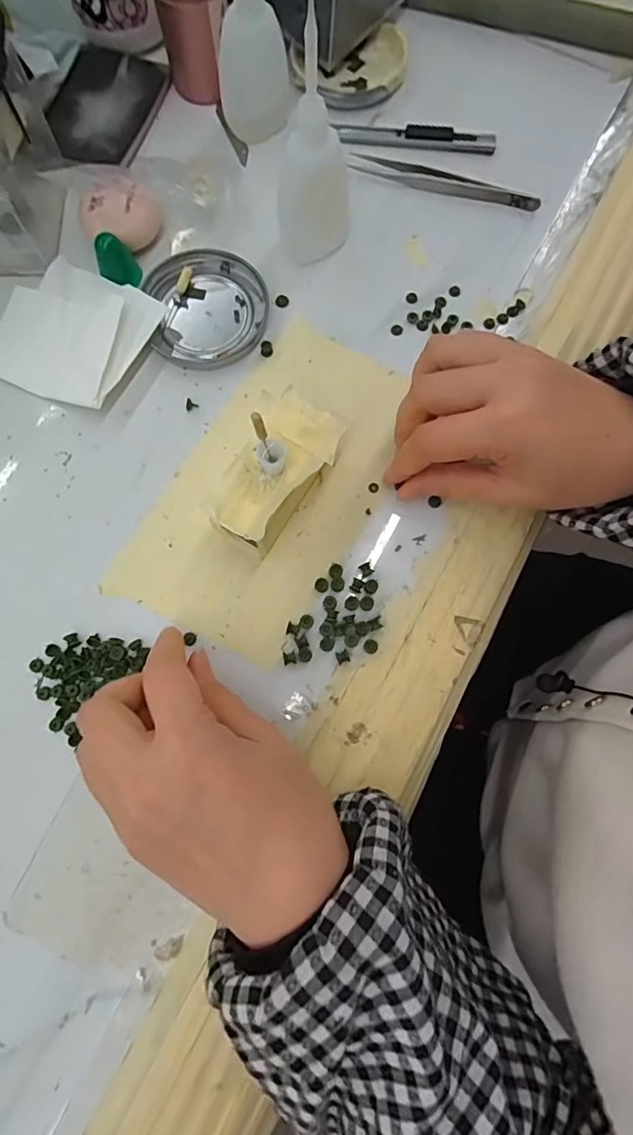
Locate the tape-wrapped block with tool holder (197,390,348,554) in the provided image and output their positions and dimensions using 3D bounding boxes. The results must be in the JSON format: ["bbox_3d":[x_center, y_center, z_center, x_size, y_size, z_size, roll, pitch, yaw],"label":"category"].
[{"bbox_3d":[-0.021,-0.050,0.268,0.046,0.045,0.084,30,80,7],"label":"tape-wrapped block with tool holder"}]

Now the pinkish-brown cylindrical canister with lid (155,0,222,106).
[{"bbox_3d":[-0.078,-0.350,0.320,0.043,0.061,0.040,-9,78,-3],"label":"pinkish-brown cylindrical canister with lid"}]

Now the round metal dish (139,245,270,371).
[{"bbox_3d":[-0.068,-0.163,0.311,0.071,0.007,0.079,-11,79,-4],"label":"round metal dish"}]

